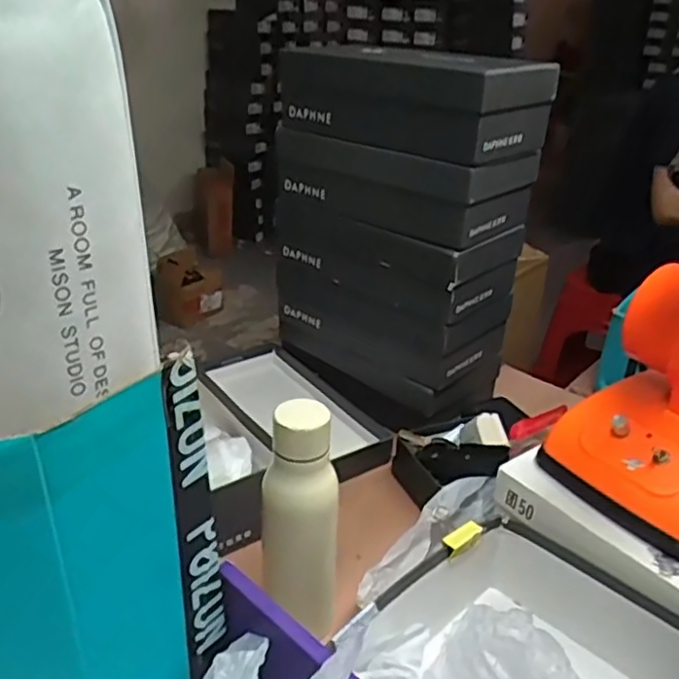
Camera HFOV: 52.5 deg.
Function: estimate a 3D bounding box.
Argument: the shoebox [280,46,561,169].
[{"bbox_3d":[0.092,-0.298,0.852,0.299,0.105,0.180,24,35,36],"label":"shoebox"}]

